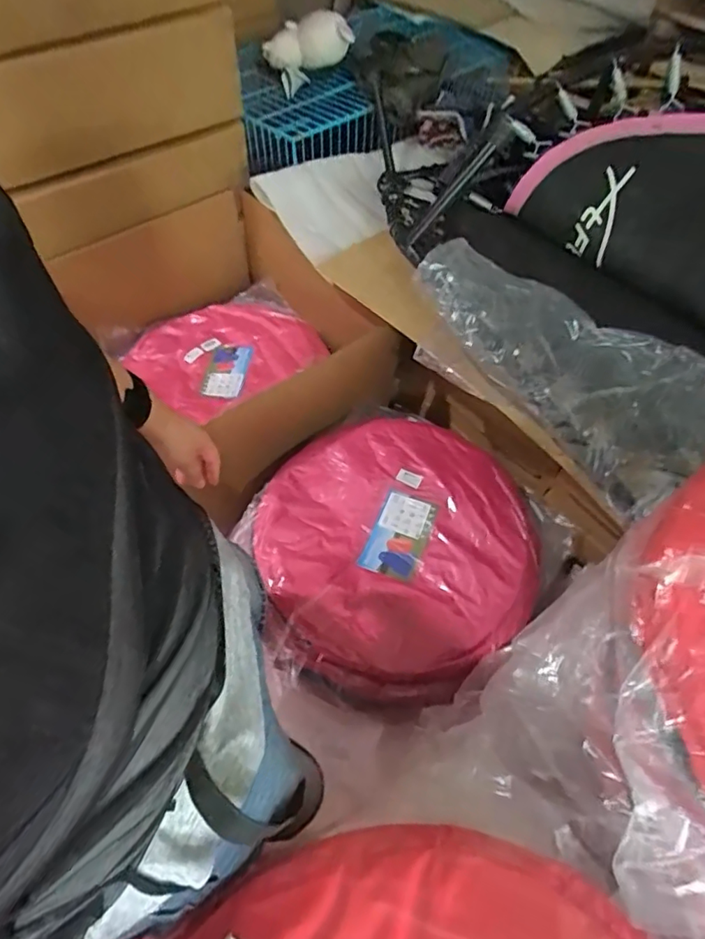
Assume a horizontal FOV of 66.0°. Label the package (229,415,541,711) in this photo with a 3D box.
[{"bbox_3d":[0.079,0.142,1.052,0.519,0.065,0.565,0,55,0],"label":"package"}]

